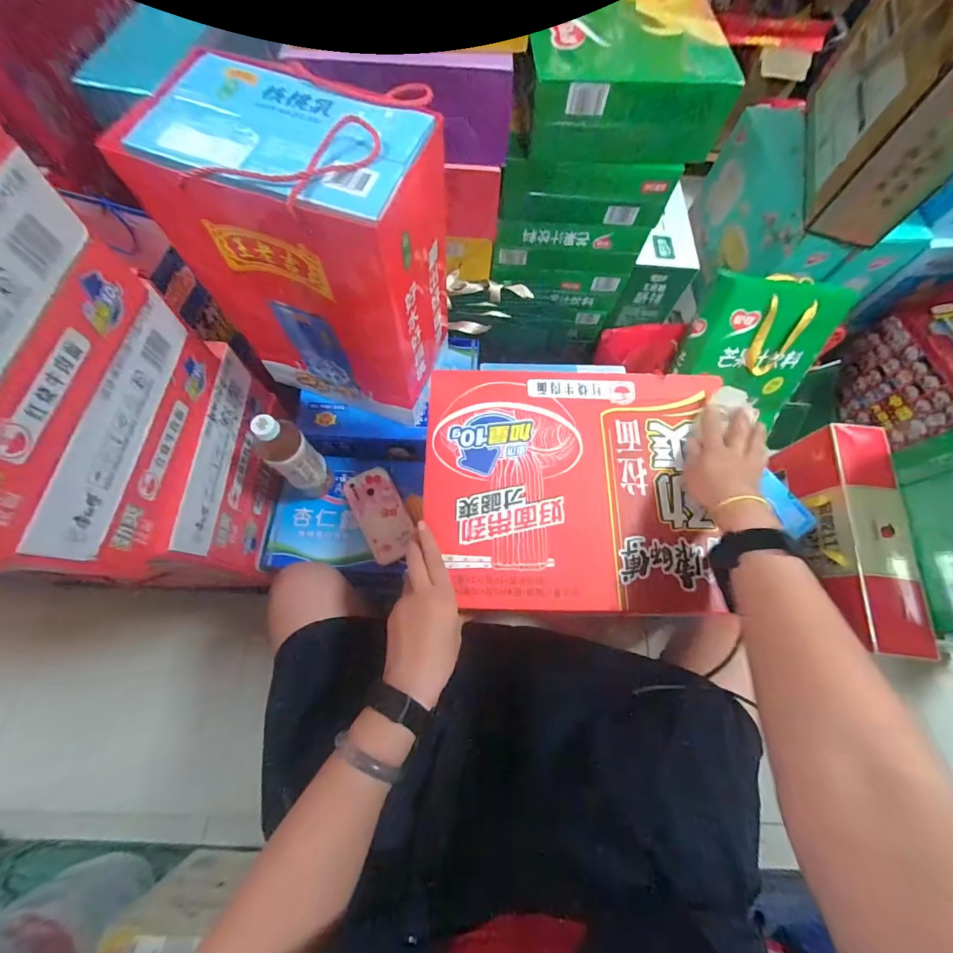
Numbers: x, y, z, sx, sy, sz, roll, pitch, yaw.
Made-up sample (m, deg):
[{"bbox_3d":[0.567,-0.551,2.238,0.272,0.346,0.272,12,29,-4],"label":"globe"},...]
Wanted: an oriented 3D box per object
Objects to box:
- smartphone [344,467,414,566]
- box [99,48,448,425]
[{"bbox_3d":[-0.163,0.065,0.693,0.080,0.015,0.162,-25,80,-16],"label":"smartphone"},{"bbox_3d":[-0.188,-0.255,0.542,0.264,0.373,0.168,17,67,6],"label":"box"}]

